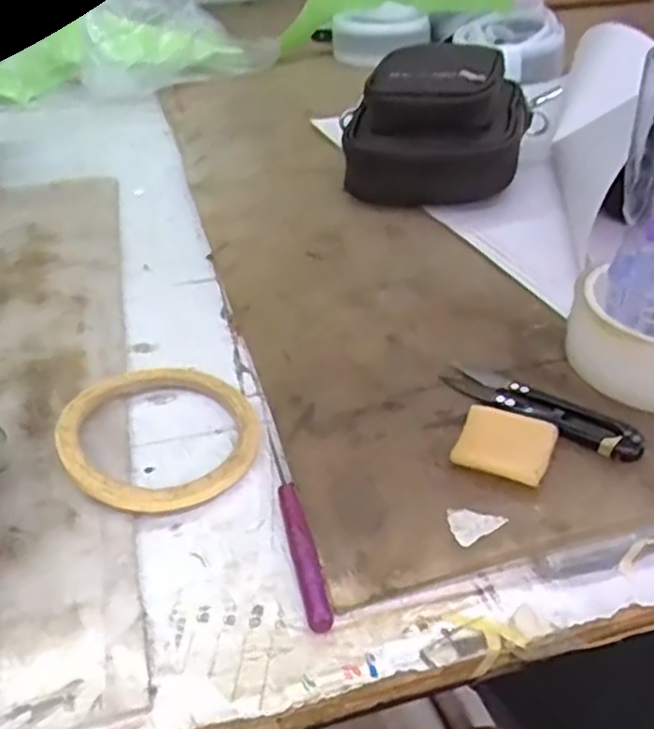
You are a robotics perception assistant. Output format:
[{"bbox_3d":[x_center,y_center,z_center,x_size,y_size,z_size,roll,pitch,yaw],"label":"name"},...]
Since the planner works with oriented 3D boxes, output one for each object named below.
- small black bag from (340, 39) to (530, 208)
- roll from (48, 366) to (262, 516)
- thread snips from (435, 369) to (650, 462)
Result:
[{"bbox_3d":[0.082,-0.180,0.543,0.132,0.091,0.106,3,37,7],"label":"small black bag"},{"bbox_3d":[-0.081,0.032,0.351,0.092,0.014,0.098,-2,37,1],"label":"roll"},{"bbox_3d":[0.100,0.019,0.340,0.094,0.010,0.024,28,46,34],"label":"thread snips"}]

